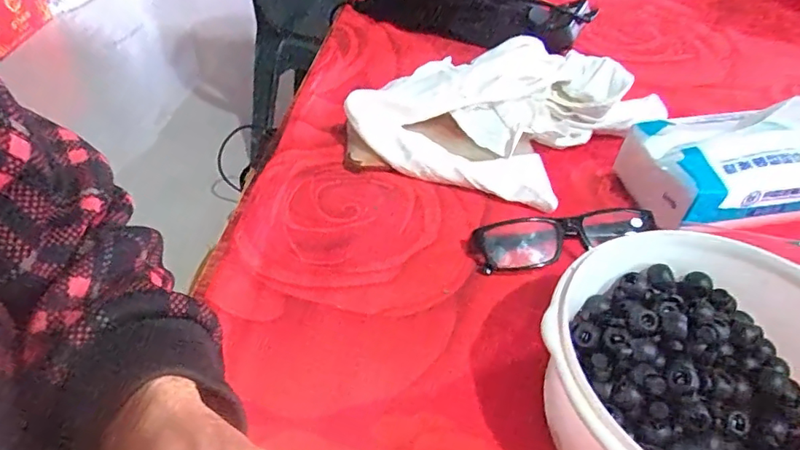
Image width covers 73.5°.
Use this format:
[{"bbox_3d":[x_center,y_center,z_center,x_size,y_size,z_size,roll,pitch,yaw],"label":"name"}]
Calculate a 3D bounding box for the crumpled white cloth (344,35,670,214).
[{"bbox_3d":[0.093,-0.102,0.476,0.198,0.065,0.233,32,48,25],"label":"crumpled white cloth"}]

